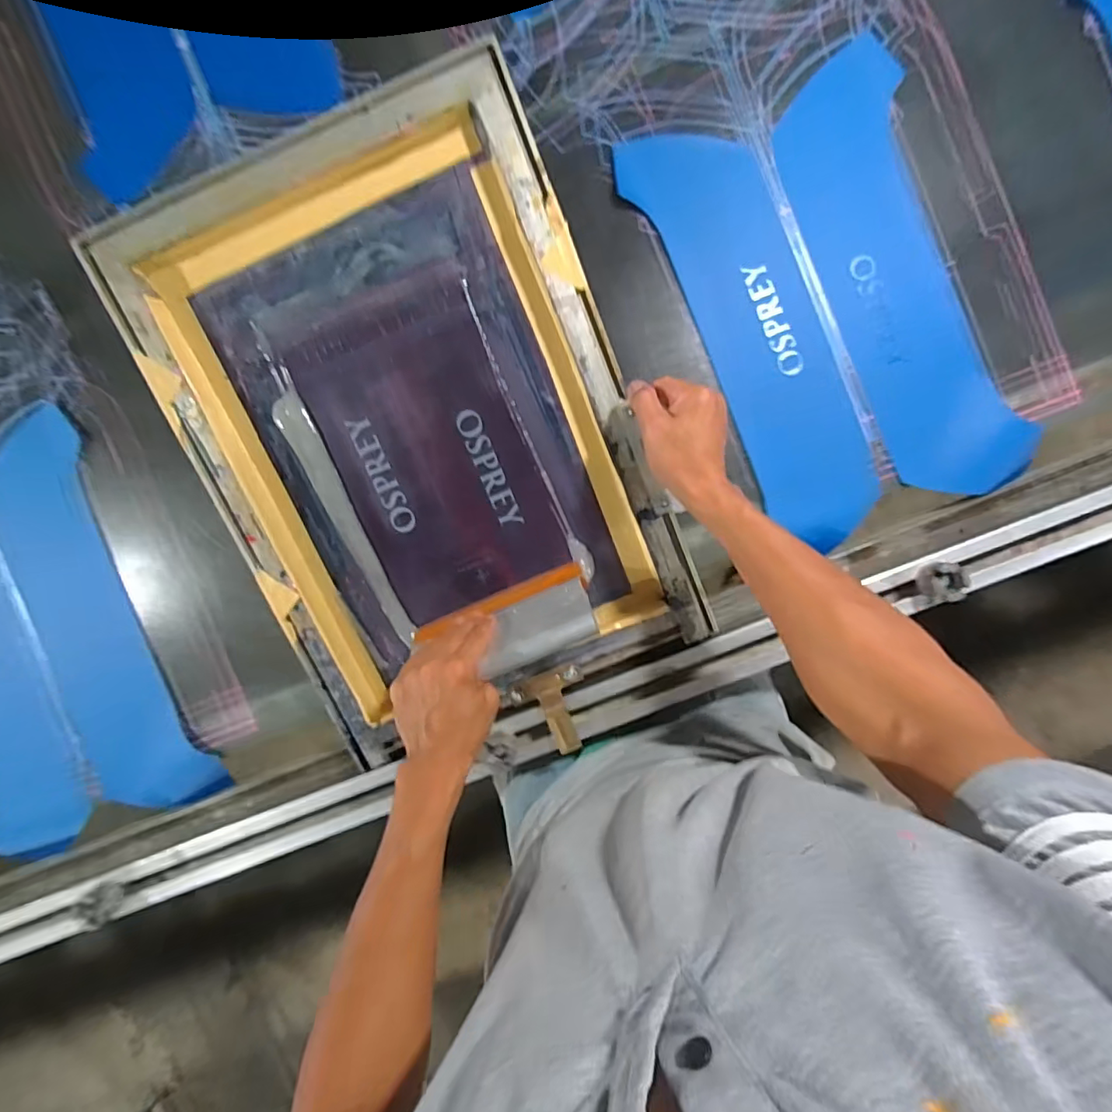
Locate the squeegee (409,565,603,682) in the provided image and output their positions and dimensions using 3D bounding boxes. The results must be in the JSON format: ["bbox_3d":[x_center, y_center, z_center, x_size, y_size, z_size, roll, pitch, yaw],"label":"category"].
[{"bbox_3d":[-0.048,0.075,0.538,0.177,0.131,0.026,-24,114,1],"label":"squeegee"}]

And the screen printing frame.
[{"bbox_3d":[-0.135,-0.110,0.556,0.419,0.034,0.582,-24,101,2],"label":"screen printing frame"}]

